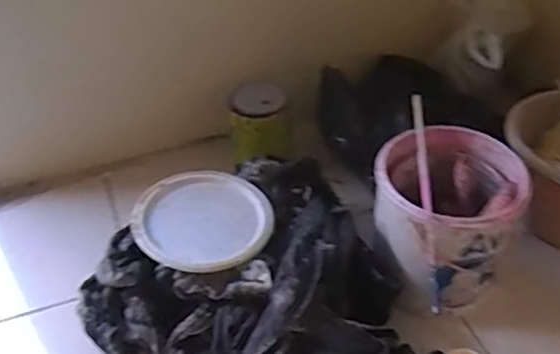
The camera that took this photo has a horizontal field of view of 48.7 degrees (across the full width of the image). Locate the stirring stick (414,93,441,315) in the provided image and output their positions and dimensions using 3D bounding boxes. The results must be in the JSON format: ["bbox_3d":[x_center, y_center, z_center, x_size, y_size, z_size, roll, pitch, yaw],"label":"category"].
[{"bbox_3d":[0.176,0.009,0.751,0.014,0.019,0.360,4,42,5],"label":"stirring stick"}]

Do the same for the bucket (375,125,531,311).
[{"bbox_3d":[0.219,0.055,0.827,0.187,0.196,0.179,-1,42,1],"label":"bucket"}]

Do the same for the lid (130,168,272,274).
[{"bbox_3d":[-0.099,0.053,0.818,0.173,0.032,0.161,-1,42,1],"label":"lid"}]

